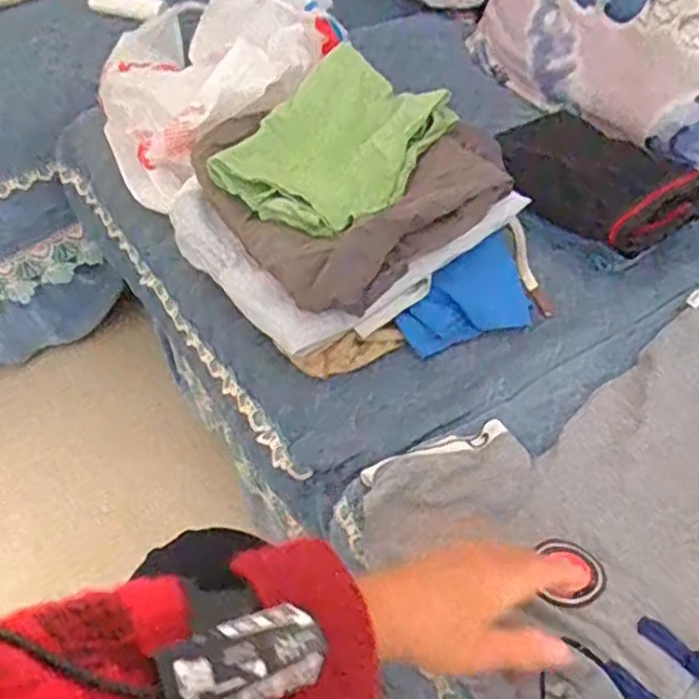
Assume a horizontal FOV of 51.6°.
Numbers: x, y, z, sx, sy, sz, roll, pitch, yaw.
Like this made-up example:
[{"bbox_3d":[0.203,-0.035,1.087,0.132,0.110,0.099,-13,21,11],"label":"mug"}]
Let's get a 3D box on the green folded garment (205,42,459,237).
[{"bbox_3d":[-0.014,-0.197,0.709,0.165,0.052,0.234,31,58,28],"label":"green folded garment"}]

